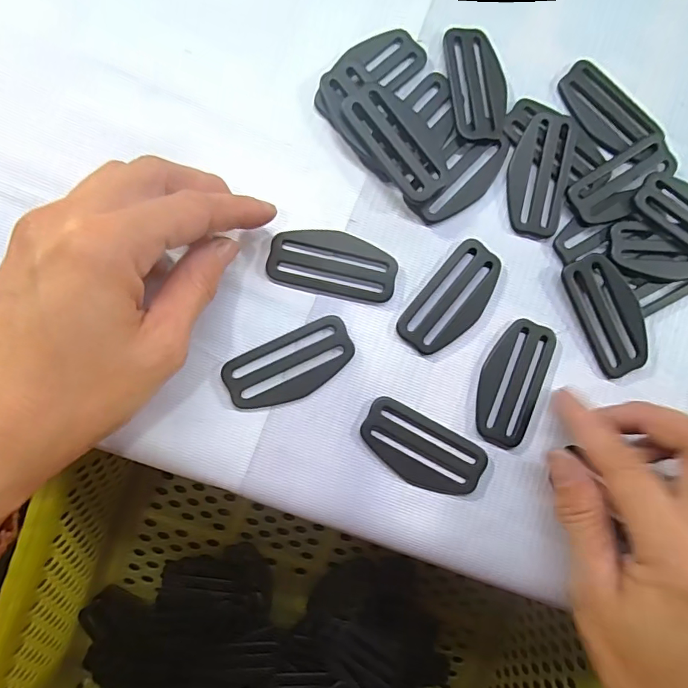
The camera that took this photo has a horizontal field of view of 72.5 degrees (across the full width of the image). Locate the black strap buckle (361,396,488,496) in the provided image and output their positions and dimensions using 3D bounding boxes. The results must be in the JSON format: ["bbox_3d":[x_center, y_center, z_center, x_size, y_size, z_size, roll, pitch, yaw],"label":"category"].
[{"bbox_3d":[0.036,0.049,0.216,0.059,0.004,0.029,29,83,-2],"label":"black strap buckle"}]

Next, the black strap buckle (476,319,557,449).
[{"bbox_3d":[0.080,0.018,0.222,0.030,0.004,0.060,19,84,-3],"label":"black strap buckle"}]

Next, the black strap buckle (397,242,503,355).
[{"bbox_3d":[0.052,-0.021,0.222,0.030,0.004,0.058,40,83,0],"label":"black strap buckle"}]

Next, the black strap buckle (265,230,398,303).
[{"bbox_3d":[-0.005,-0.038,0.218,0.059,0.004,0.029,10,84,-4],"label":"black strap buckle"}]

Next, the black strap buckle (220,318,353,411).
[{"bbox_3d":[-0.024,0.010,0.213,0.059,0.004,0.029,-25,87,-7],"label":"black strap buckle"}]

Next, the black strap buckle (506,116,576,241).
[{"bbox_3d":[0.095,-0.082,0.227,0.028,0.006,0.057,10,84,-4],"label":"black strap buckle"}]

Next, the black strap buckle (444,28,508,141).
[{"bbox_3d":[0.066,-0.127,0.229,0.028,0.006,0.058,-4,85,-5],"label":"black strap buckle"}]

